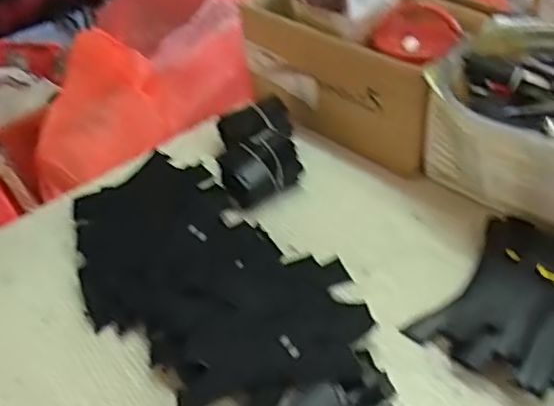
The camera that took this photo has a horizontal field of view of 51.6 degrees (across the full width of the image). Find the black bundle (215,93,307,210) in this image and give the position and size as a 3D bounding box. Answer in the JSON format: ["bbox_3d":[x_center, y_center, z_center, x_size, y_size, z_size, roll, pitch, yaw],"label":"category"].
[{"bbox_3d":[-0.023,-0.065,0.687,0.092,0.054,0.153,-11,43,-3],"label":"black bundle"}]

